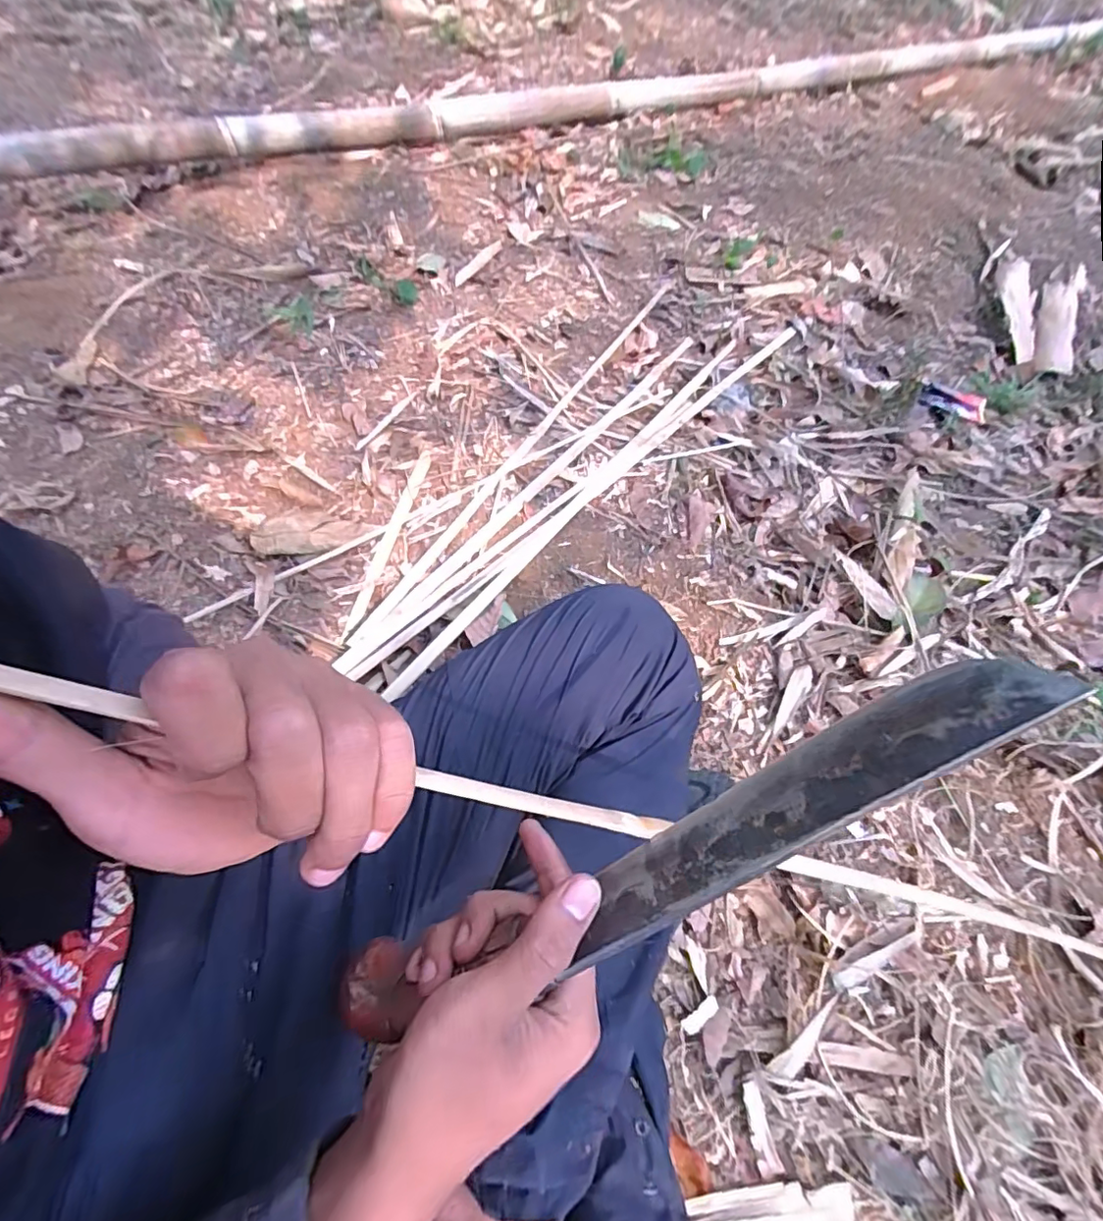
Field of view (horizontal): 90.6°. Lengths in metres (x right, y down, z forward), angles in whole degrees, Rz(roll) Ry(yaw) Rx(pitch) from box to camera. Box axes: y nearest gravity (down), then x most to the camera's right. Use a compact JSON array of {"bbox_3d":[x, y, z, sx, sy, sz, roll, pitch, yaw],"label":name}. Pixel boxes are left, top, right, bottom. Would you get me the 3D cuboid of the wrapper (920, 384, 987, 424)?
[{"bbox_3d":[0.661,-0.343,0.898,0.107,0.008,0.070,17,61,8],"label":"wrapper"}]

